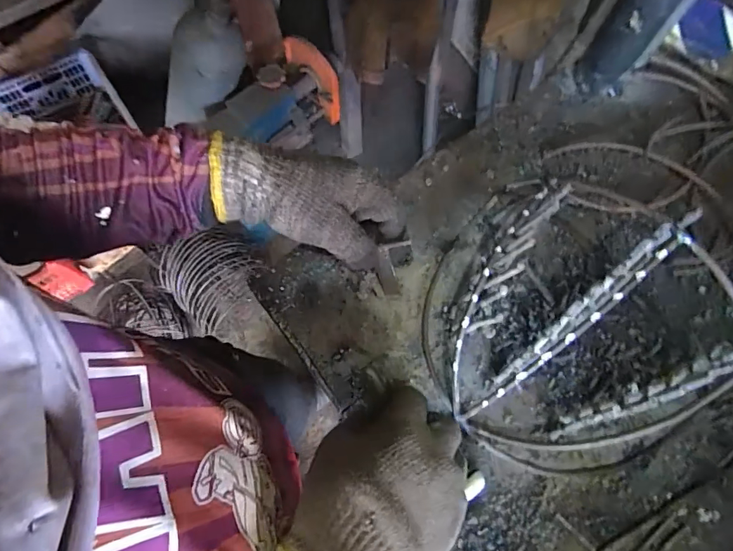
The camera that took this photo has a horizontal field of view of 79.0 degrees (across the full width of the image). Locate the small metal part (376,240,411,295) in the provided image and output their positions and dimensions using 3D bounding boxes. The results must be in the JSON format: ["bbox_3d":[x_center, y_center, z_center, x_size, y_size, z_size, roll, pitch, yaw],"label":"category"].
[{"bbox_3d":[0.025,-0.005,0.380,0.025,0.054,0.013,-6,27,-2],"label":"small metal part"}]

